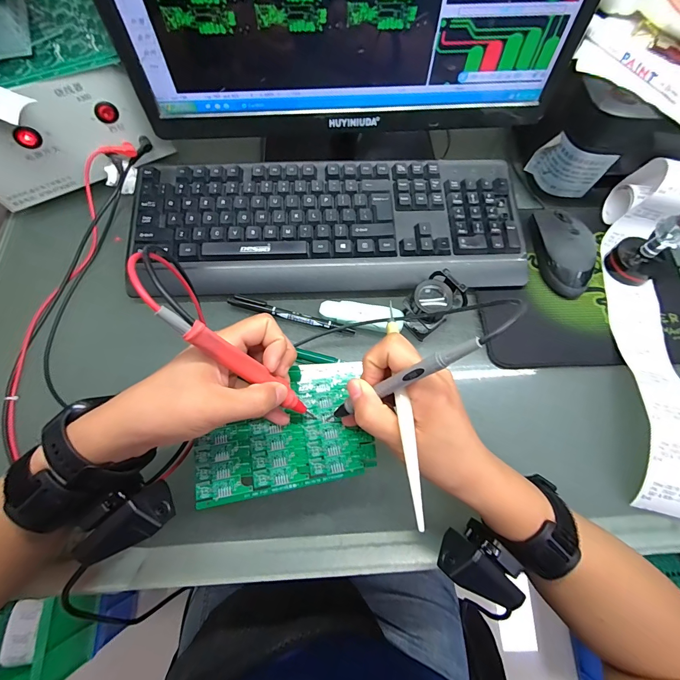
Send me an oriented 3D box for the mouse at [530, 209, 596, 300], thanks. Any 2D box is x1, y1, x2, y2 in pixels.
[{"bbox_3d":[0.257,-0.104,0.387,0.058,0.035,0.109,4,68,0],"label":"mouse"}]

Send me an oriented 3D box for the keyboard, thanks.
[{"bbox_3d":[-0.008,-0.130,0.389,0.433,0.042,0.158,-3,69,-3],"label":"keyboard"}]

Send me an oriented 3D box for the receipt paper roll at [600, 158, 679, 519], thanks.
[{"bbox_3d":[0.336,-0.020,0.336,0.085,0.073,0.363,14,69,3],"label":"receipt paper roll"}]

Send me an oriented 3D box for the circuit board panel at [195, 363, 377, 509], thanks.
[{"bbox_3d":[-0.046,0.071,0.275,0.137,0.004,0.092,-10,69,-6],"label":"circuit board panel"}]

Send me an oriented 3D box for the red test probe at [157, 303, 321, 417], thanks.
[{"bbox_3d":[-0.060,0.023,0.233,0.012,0.142,0.014,7,61,45],"label":"red test probe"}]

